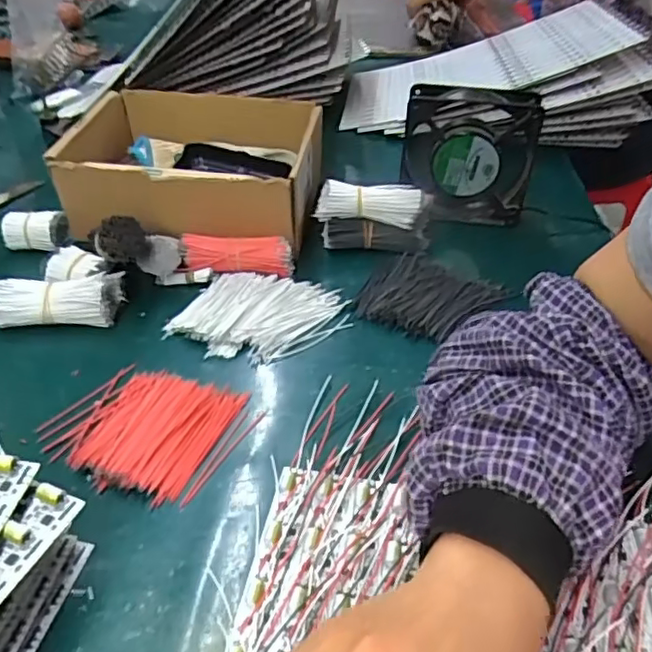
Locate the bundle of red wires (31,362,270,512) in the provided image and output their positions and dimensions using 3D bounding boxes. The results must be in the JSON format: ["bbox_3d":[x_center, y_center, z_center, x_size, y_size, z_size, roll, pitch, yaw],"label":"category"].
[{"bbox_3d":[-0.118,0.065,0.406,0.124,0.011,0.095,13,41,14],"label":"bundle of red wires"}]

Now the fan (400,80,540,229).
[{"bbox_3d":[0.133,-0.165,0.584,0.118,0.110,0.034,10,40,11],"label":"fan"}]

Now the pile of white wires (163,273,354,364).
[{"bbox_3d":[-0.054,-0.011,0.500,0.136,0.010,0.097,6,39,6],"label":"pile of white wires"}]

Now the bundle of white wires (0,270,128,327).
[{"bbox_3d":[-0.212,-0.021,0.490,0.095,0.035,0.035,-3,39,-4],"label":"bundle of white wires"}]

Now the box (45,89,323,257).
[{"bbox_3d":[-0.124,-0.158,0.615,0.239,0.086,0.181,7,40,8],"label":"box"}]

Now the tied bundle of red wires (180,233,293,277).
[{"bbox_3d":[-0.077,-0.061,0.540,0.096,0.027,0.032,4,39,4],"label":"tied bundle of red wires"}]

